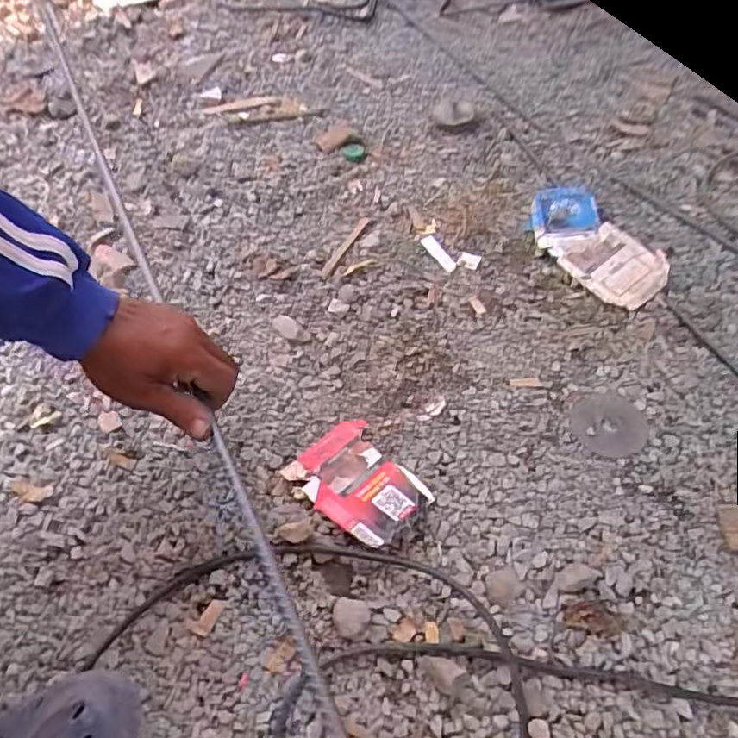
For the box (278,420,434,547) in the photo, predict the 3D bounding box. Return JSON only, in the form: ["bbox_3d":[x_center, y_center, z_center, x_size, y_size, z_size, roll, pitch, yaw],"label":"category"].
[{"bbox_3d":[-0.009,0.097,0.511,0.081,0.016,0.112,-36,59,-24],"label":"box"}]

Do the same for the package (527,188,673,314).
[{"bbox_3d":[0.252,-0.147,0.689,0.093,0.020,0.194,-20,54,-13],"label":"package"}]

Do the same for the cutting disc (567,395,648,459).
[{"bbox_3d":[0.217,0.050,0.546,0.066,0.004,0.065,-1,52,1],"label":"cutting disc"}]

